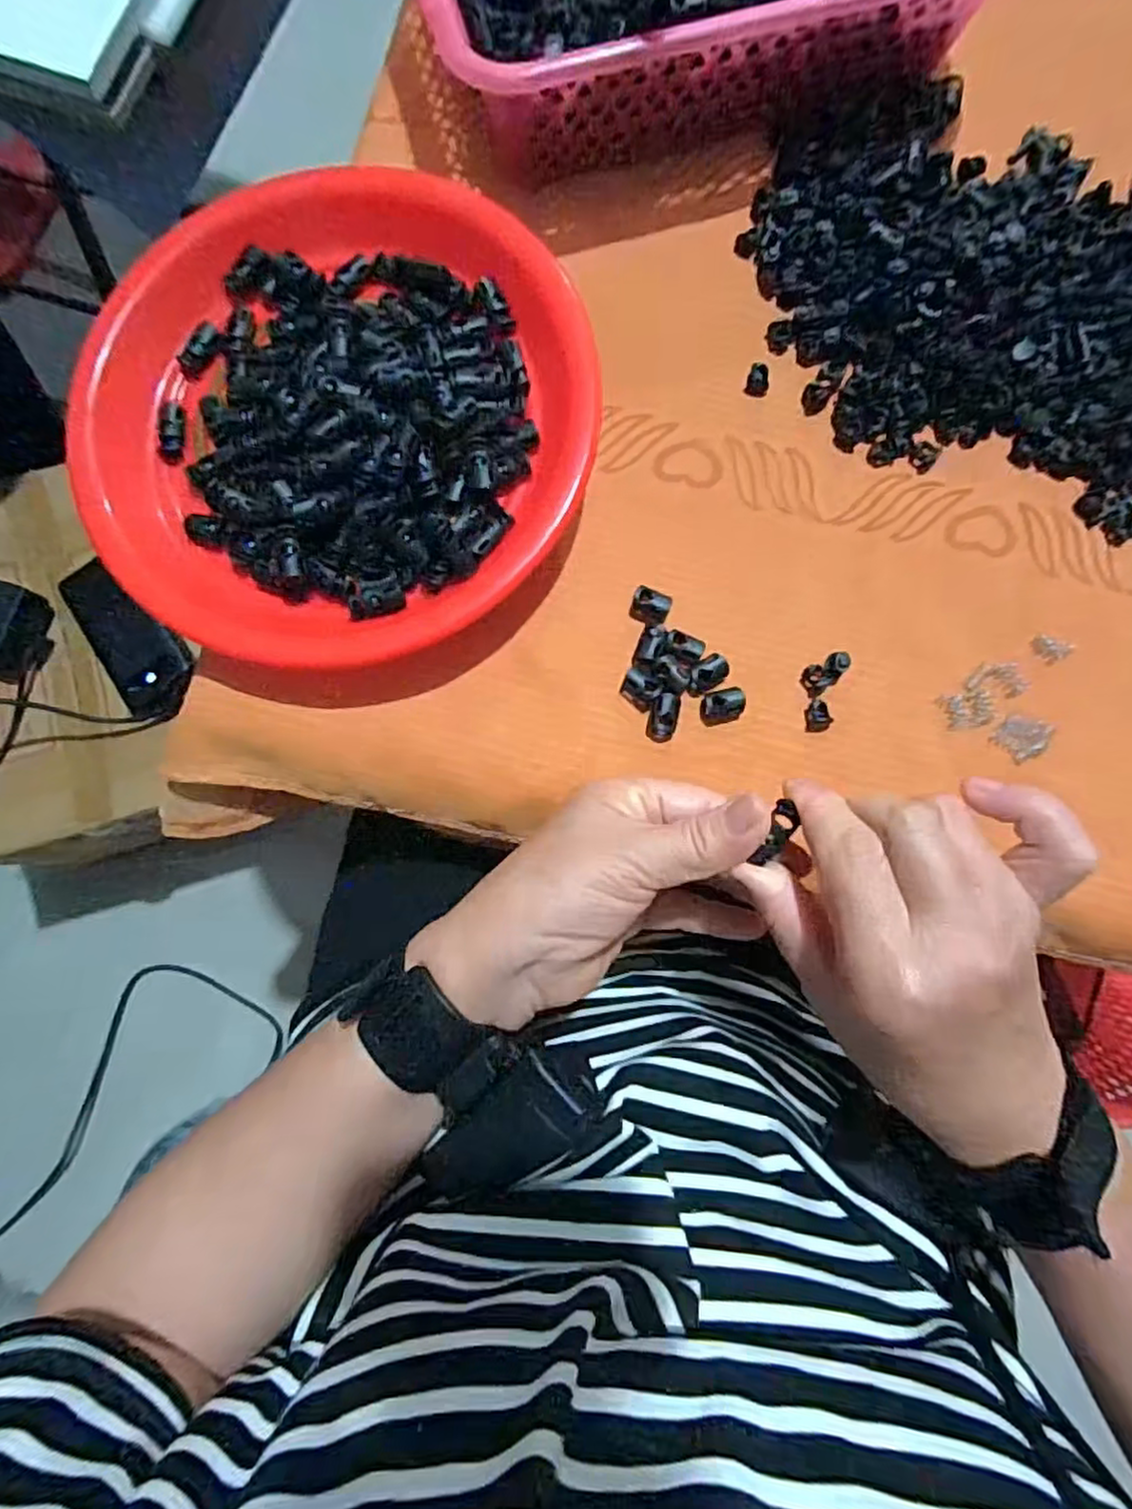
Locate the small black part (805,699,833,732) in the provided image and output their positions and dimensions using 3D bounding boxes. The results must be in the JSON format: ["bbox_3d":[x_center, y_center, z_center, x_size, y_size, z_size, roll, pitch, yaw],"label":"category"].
[{"bbox_3d":[0.128,-0.020,0.347,0.012,0.004,0.017,-5,83,-1],"label":"small black part"}]

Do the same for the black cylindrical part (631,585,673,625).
[{"bbox_3d":[0.044,-0.076,0.354,0.020,0.010,0.016,17,83,2],"label":"black cylindrical part"}]

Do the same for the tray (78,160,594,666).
[{"bbox_3d":[-0.119,-0.178,0.353,0.249,0.040,0.262,-34,84,-4],"label":"tray"}]

